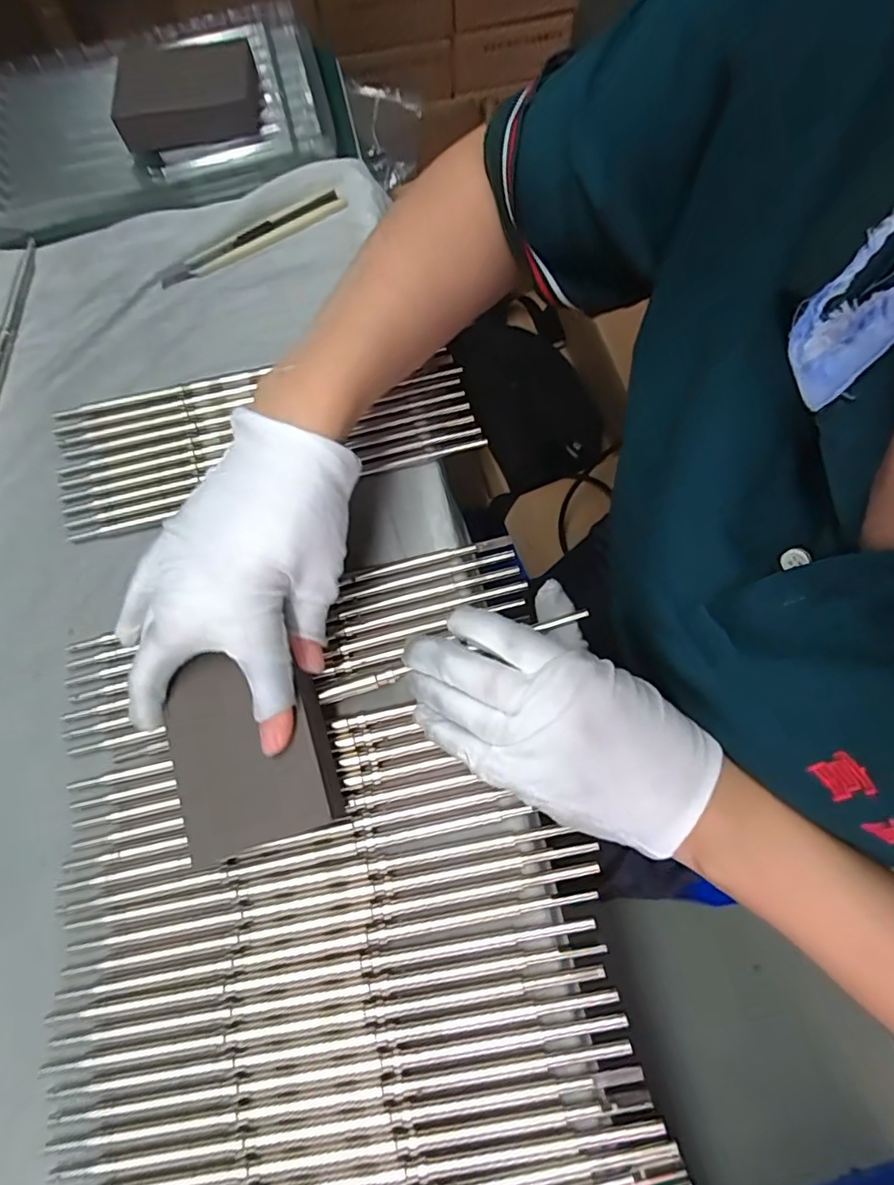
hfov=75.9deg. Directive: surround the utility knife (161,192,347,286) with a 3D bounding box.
[{"bbox_3d":[-0.146,-0.267,0.433,0.146,0.005,0.020,-33,94,-7],"label":"utility knife"}]

